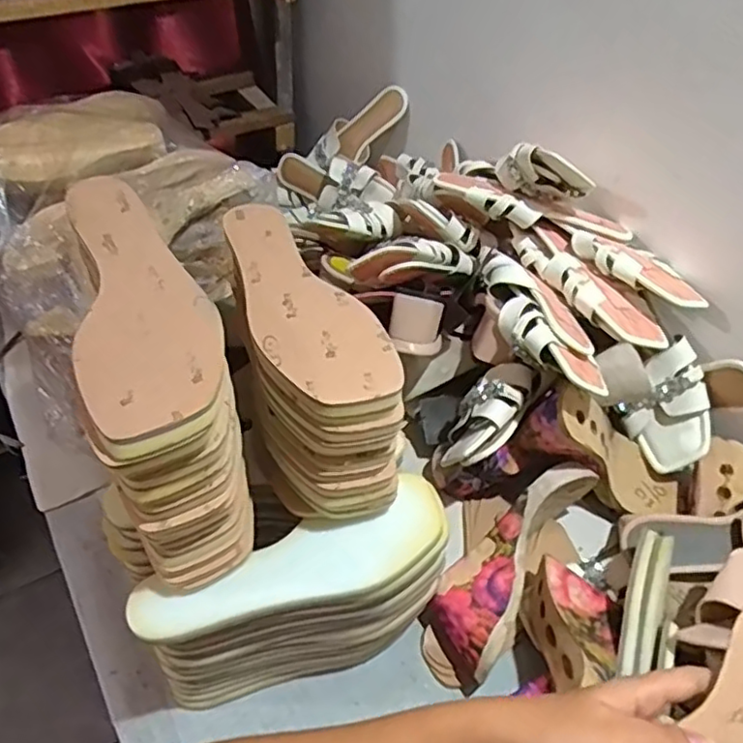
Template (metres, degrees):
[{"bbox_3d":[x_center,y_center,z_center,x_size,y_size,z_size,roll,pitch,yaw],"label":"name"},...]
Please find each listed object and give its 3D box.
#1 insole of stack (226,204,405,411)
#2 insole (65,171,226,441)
[{"bbox_3d":[-0.058,-0.061,0.482,0.083,0.008,0.236,-18,50,-20],"label":"insole of stack"},{"bbox_3d":[-0.150,-0.058,0.416,0.079,0.017,0.240,-13,48,-16],"label":"insole"}]

